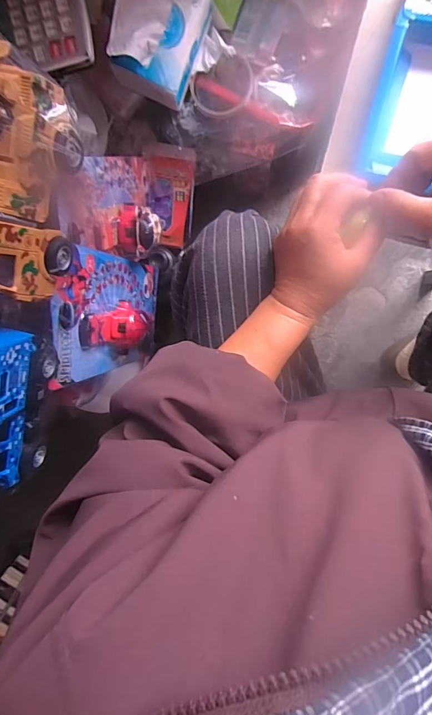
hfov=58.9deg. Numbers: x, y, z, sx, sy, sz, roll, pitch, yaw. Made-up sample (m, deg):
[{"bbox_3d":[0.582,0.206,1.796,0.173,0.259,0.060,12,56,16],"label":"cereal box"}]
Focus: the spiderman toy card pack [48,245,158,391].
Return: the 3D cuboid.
[{"bbox_3d":[-0.113,-0.053,0.476,0.056,0.268,0.136,9,100,2],"label":"spiderman toy card pack"}]

